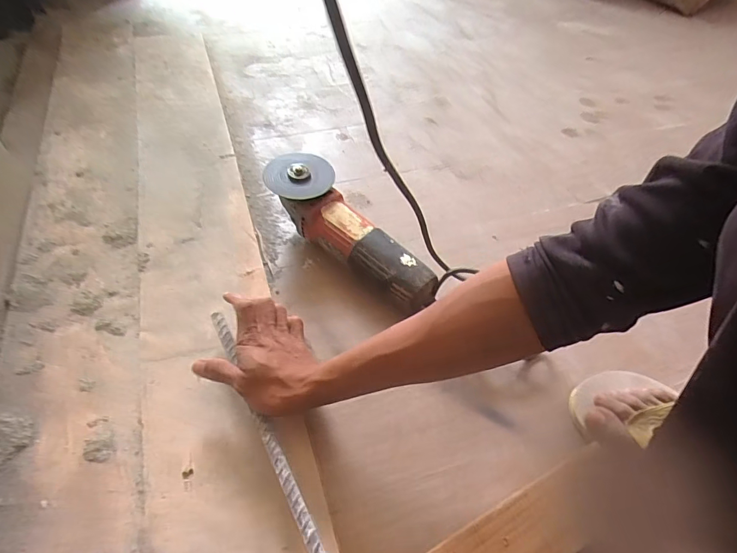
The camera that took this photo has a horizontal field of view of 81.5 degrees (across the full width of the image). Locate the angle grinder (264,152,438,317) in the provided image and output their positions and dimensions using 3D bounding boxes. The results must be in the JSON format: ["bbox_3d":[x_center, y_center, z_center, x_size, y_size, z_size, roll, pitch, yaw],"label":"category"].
[{"bbox_3d":[-0.024,-0.055,0.547,0.260,0.087,0.077,37,57,22],"label":"angle grinder"}]

